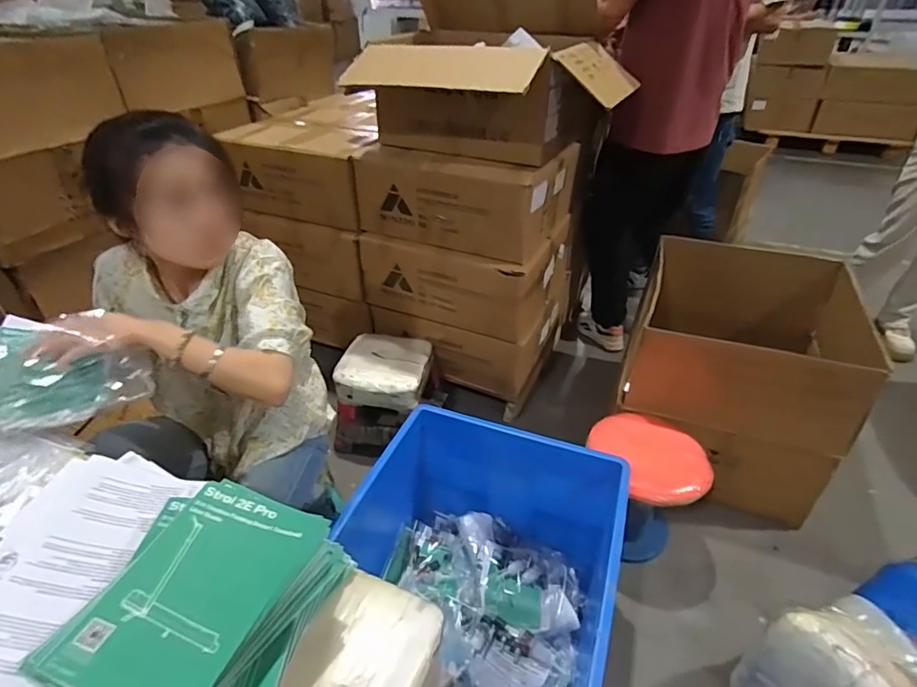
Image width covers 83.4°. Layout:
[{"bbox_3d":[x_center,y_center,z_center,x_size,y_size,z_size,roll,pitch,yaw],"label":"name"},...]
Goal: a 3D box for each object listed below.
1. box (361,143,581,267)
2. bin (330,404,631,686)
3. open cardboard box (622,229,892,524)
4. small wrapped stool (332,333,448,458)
[{"bbox_3d":[0.020,-0.453,1.504,0.536,0.234,0.347,14,38,18],"label":"box"},{"bbox_3d":[0.040,0.464,1.033,0.477,0.344,0.647,12,38,16],"label":"bin"},{"bbox_3d":[0.788,0.072,1.506,0.522,0.462,0.638,16,39,21],"label":"open cardboard box"},{"bbox_3d":[-0.207,0.161,1.594,0.290,0.268,0.275,8,37,10],"label":"small wrapped stool"}]

